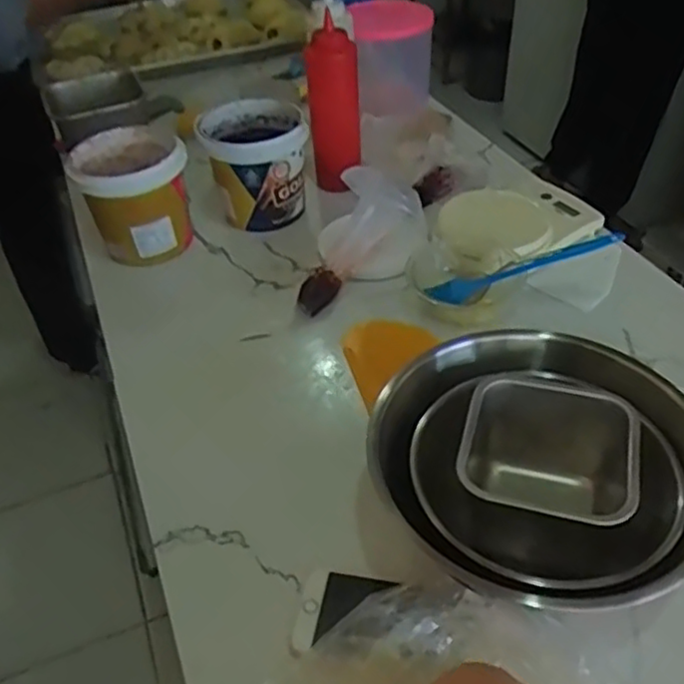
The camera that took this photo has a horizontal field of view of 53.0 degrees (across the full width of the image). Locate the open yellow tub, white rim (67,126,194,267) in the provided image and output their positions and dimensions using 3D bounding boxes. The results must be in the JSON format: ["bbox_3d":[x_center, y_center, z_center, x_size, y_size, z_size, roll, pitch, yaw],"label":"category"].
[{"bbox_3d":[-0.246,-0.177,0.826,0.124,0.115,0.114,-25,46,-21],"label":"open yellow tub, white rim"}]

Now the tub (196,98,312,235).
[{"bbox_3d":[-0.107,-0.225,0.869,0.125,0.116,0.125,-14,43,-10],"label":"tub"}]

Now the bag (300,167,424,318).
[{"bbox_3d":[0.016,-0.118,0.743,0.156,0.128,0.051,-22,45,-18],"label":"bag"}]

